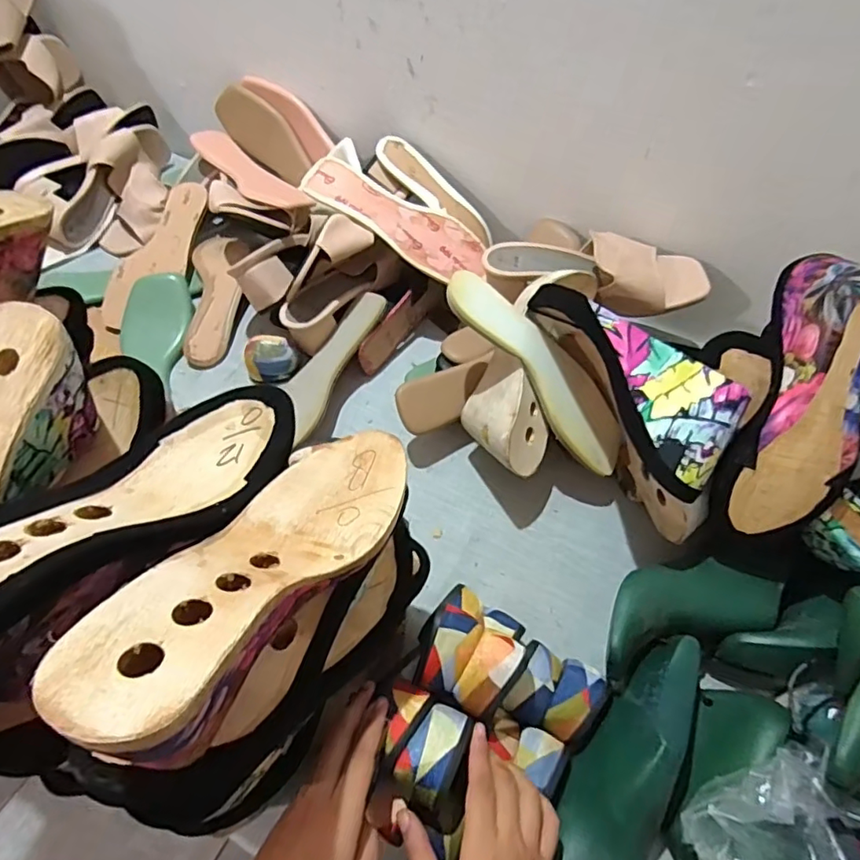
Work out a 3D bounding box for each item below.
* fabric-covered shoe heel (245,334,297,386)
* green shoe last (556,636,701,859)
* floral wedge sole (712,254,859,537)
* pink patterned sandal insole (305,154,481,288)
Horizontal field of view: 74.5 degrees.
[{"bbox_3d":[-0.191,-0.086,0.687,0.064,0.041,0.054,-23,60,-15],"label":"fabric-covered shoe heel"},{"bbox_3d":[0.150,0.259,0.424,0.067,0.059,0.215,25,73,15],"label":"green shoe last"},{"bbox_3d":[0.288,-0.025,0.440,0.081,0.068,0.225,13,98,8],"label":"floral wedge sole"},{"bbox_3d":[-0.039,-0.249,0.666,0.228,0.023,0.085,29,59,-3],"label":"pink patterned sandal insole"}]

